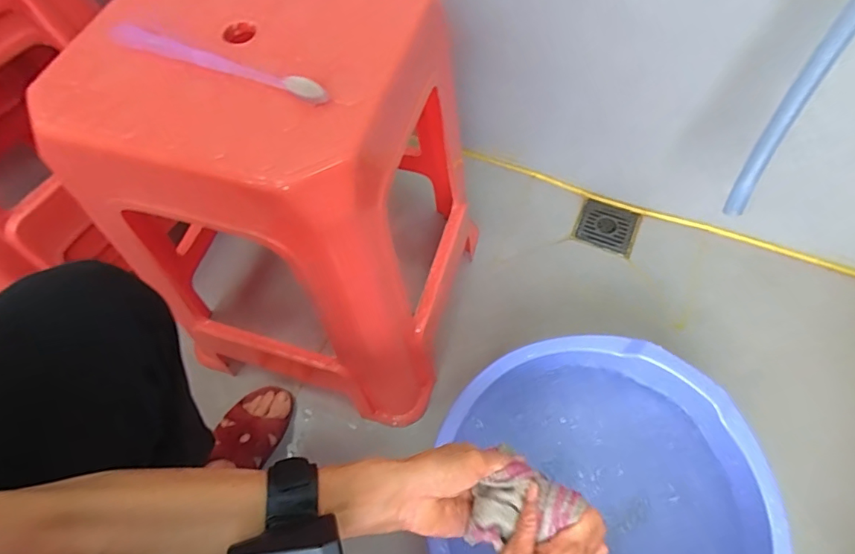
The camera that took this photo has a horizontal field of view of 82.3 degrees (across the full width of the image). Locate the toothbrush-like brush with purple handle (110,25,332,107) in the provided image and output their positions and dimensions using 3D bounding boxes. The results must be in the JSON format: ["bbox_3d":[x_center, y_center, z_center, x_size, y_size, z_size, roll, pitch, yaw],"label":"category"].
[{"bbox_3d":[-0.161,-0.162,0.368,0.192,0.015,0.016,20,65,13],"label":"toothbrush-like brush with purple handle"}]

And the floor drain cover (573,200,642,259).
[{"bbox_3d":[0.311,-0.086,0.844,0.095,0.009,0.089,21,65,13],"label":"floor drain cover"}]

